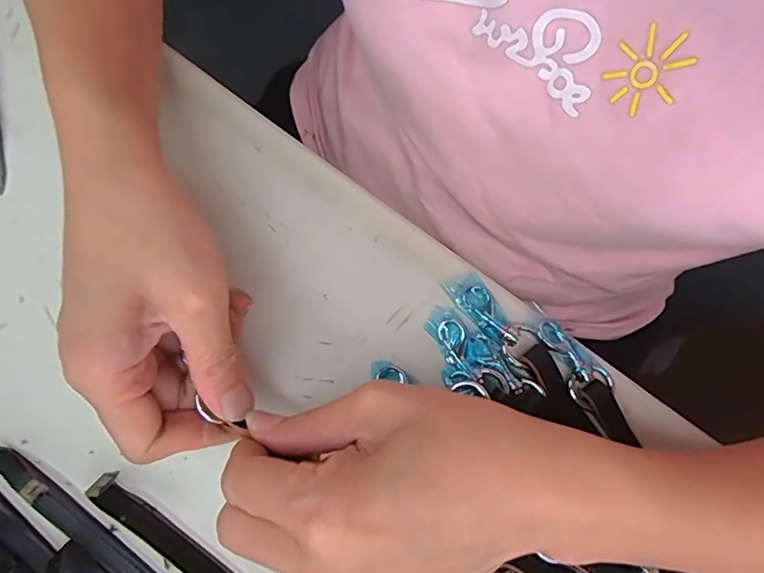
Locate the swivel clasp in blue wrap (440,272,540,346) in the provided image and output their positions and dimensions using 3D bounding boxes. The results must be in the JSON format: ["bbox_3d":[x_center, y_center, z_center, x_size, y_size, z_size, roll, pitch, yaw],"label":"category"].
[{"bbox_3d":[0.054,0.012,0.263,0.018,0.006,0.048,-43,85,-10],"label":"swivel clasp in blue wrap"}]

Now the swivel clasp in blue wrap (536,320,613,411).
[{"bbox_3d":[0.093,0.038,0.260,0.020,0.008,0.045,-42,85,-10],"label":"swivel clasp in blue wrap"}]

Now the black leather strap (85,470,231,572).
[{"bbox_3d":[-0.090,0.130,0.245,0.116,0.014,0.016,38,79,3],"label":"black leather strap"}]

